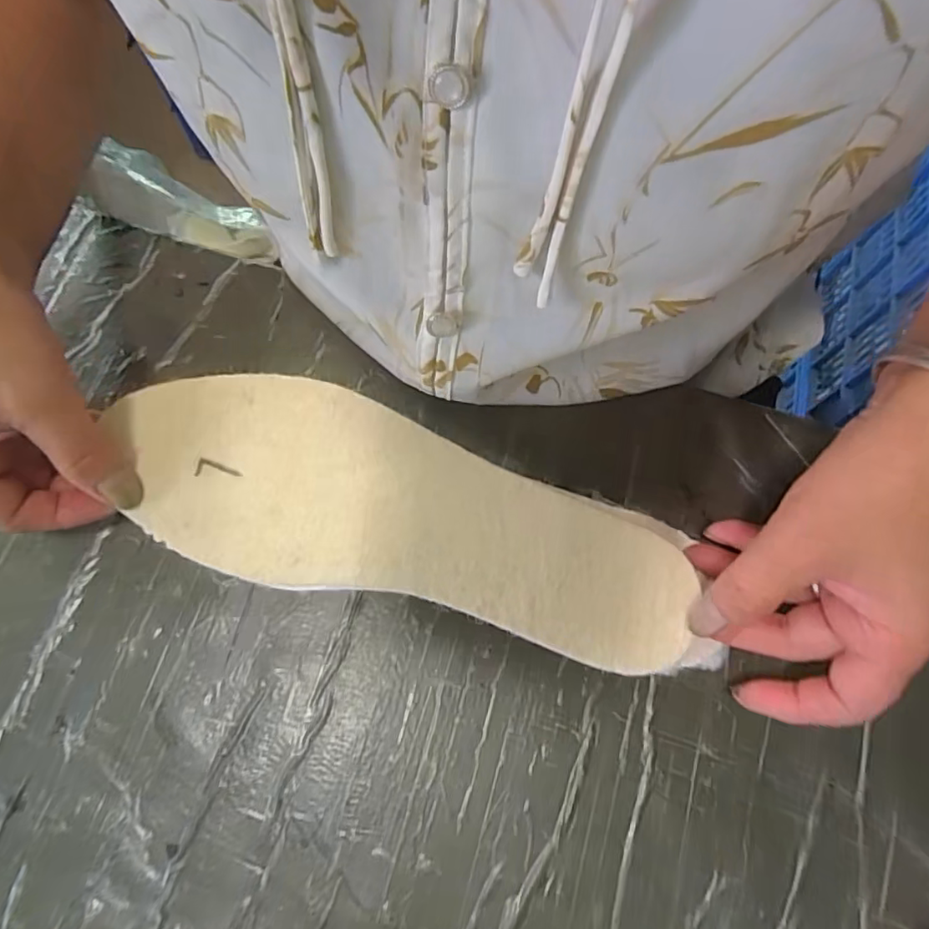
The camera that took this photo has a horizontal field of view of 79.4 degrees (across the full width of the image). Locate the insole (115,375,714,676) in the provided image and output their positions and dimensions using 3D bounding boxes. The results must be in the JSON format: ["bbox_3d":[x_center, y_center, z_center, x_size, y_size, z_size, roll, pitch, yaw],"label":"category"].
[{"bbox_3d":[-0.030,0.025,0.262,0.275,0.013,0.091,18,73,4],"label":"insole"}]

